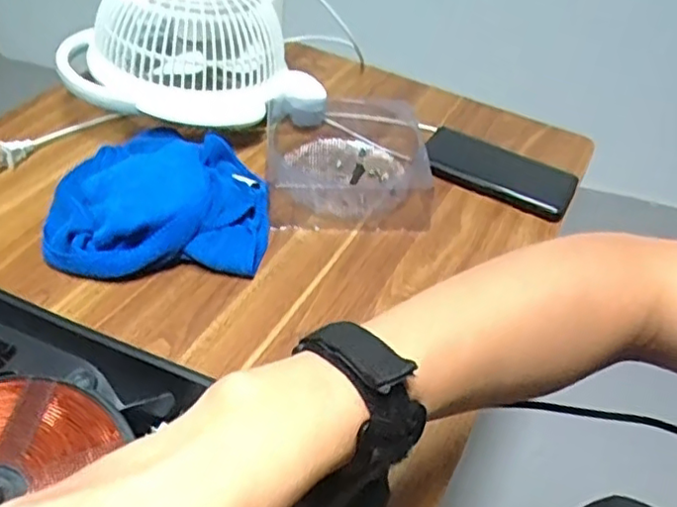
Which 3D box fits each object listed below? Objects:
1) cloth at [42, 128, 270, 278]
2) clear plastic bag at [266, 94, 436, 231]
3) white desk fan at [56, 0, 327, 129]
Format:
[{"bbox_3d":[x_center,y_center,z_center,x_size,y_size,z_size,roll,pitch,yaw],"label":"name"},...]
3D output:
[{"bbox_3d":[-0.171,-0.068,0.627,0.203,0.054,0.210,0,43,-7],"label":"cloth"},{"bbox_3d":[0.011,-0.105,0.695,0.177,0.028,0.210,1,43,-6],"label":"clear plastic bag"},{"bbox_3d":[-0.166,-0.228,0.733,0.274,0.143,0.198,-16,47,-22],"label":"white desk fan"}]

